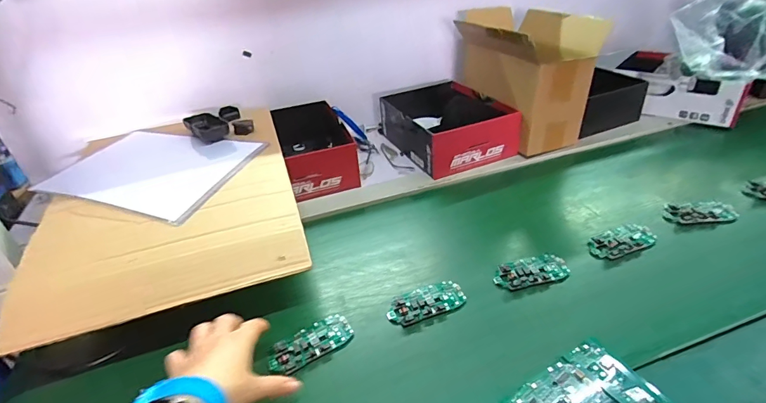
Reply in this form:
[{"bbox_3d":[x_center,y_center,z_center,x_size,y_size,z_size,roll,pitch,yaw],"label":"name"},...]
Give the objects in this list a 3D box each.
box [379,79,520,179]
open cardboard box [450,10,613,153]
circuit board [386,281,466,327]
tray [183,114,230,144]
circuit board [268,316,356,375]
[{"bbox_3d":[0.128,-0.160,0.844,0.198,0.084,0.257,-16,36,-16],"label":"box"},{"bbox_3d":[0.286,-0.261,0.839,0.148,0.205,0.280,-16,36,-16],"label":"open cardboard box"},{"bbox_3d":[0.054,0.126,0.514,0.098,0.012,0.046,-18,37,-17],"label":"circuit board"},{"bbox_3d":[-0.321,-0.136,0.747,0.060,0.024,0.101,-23,38,-24],"label":"tray"},{"bbox_3d":[-0.084,0.164,0.476,0.099,0.009,0.046,-24,39,-25],"label":"circuit board"}]

